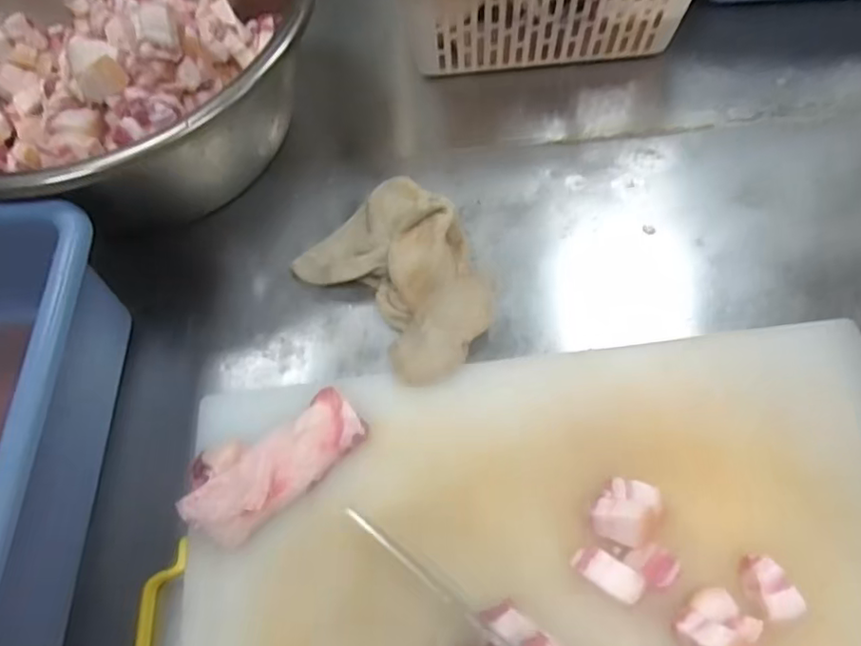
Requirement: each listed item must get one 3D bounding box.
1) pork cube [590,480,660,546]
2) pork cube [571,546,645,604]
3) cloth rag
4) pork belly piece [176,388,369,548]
[{"bbox_3d":[0.136,0.132,0.427,0.037,0.032,0.048,29,70,15],"label":"pork cube"},{"bbox_3d":[0.121,0.171,0.409,0.047,0.019,0.022,25,68,29],"label":"pork cube"},{"bbox_3d":[-0.020,-0.046,0.543,0.136,0.053,0.192,-40,69,-15],"label":"cloth rag"},{"bbox_3d":[-0.122,0.102,0.462,0.139,0.031,0.071,-39,69,-14],"label":"pork belly piece"}]

